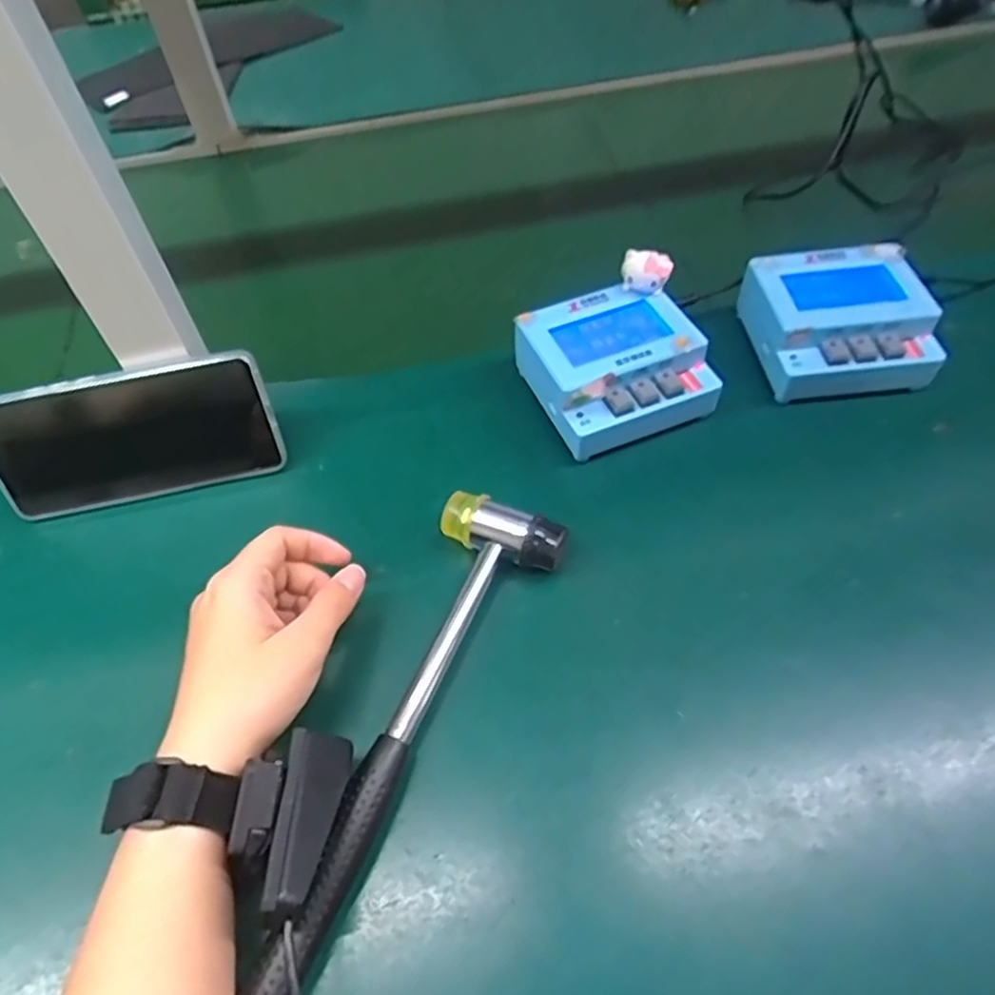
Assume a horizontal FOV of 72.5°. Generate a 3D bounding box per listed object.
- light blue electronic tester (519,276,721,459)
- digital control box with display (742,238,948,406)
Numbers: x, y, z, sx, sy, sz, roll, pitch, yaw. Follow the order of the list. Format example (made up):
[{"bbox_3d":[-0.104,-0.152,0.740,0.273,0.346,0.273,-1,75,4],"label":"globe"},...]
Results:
[{"bbox_3d":[0.076,-0.086,0.439,0.104,0.042,0.098,-19,54,-10],"label":"light blue electronic tester"},{"bbox_3d":[0.226,-0.118,0.452,0.103,0.044,0.102,-6,53,-1],"label":"digital control box with display"}]

